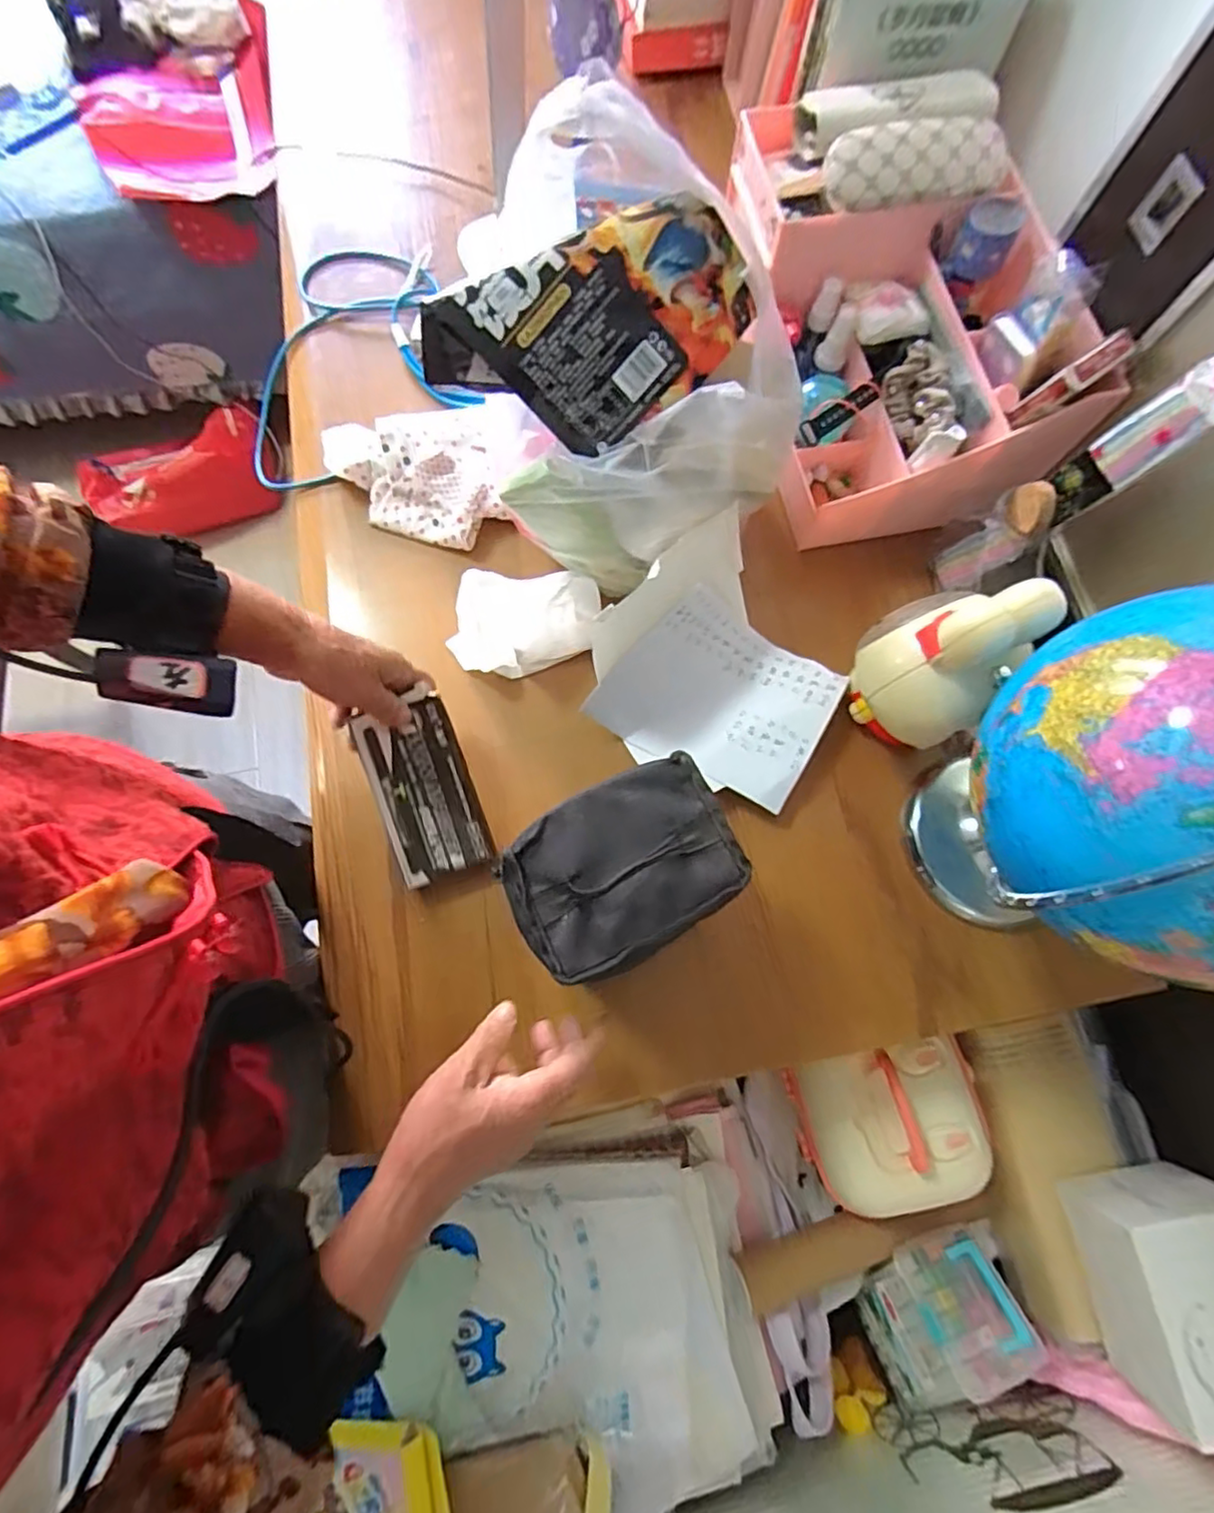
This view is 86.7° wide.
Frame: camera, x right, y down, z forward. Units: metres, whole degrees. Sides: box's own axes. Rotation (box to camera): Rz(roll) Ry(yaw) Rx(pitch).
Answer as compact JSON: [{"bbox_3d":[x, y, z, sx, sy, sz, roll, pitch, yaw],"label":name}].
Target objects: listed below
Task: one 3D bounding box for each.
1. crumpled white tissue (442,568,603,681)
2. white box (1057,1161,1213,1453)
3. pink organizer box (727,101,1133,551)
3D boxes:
[{"bbox_3d":[-0.081,-0.128,0.589,0.135,0.055,0.090,-23,75,-7],"label":"crumpled white tissue"},{"bbox_3d":[0.481,0.447,0.539,0.118,0.103,0.160,-12,74,-4],"label":"white box"},{"bbox_3d":[0.262,-0.415,0.602,0.221,0.181,0.353,-10,74,-4],"label":"pink organizer box"}]

